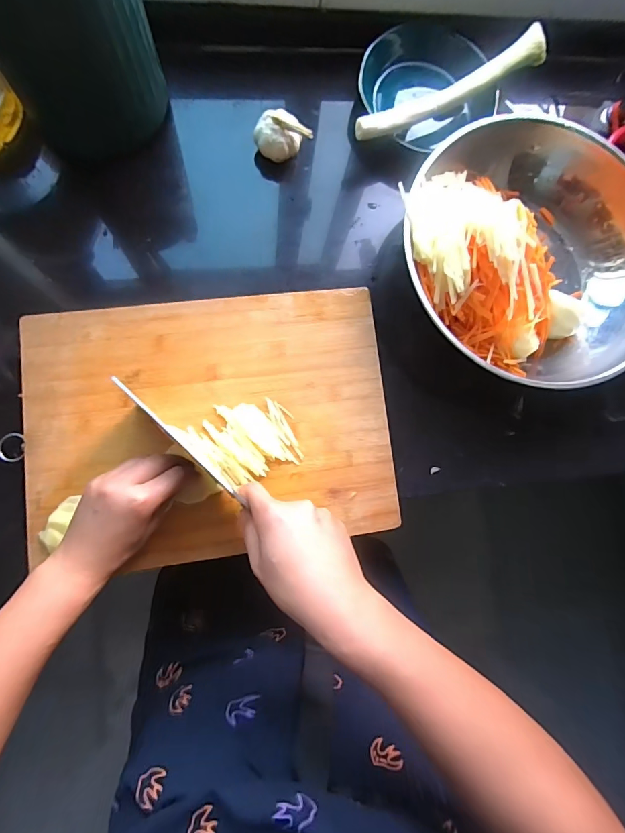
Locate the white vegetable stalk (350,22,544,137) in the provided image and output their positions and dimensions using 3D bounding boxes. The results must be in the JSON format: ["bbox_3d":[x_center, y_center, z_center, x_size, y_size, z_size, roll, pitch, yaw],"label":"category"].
[{"bbox_3d":[0.164,-0.379,0.478,0.255,0.022,0.031,-33,88,-9],"label":"white vegetable stalk"}]

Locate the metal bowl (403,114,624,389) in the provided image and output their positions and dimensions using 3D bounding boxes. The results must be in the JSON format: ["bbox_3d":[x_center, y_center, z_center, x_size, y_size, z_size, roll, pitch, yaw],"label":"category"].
[{"bbox_3d":[0.255,-0.190,0.474,0.299,0.106,0.272,1,83,-6],"label":"metal bowl"}]

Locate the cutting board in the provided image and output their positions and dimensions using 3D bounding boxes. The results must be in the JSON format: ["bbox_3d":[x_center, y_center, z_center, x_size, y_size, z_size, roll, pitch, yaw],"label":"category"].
[{"bbox_3d":[-0.104,0.008,0.441,0.369,0.013,0.267,-7,84,-7],"label":"cutting board"}]

